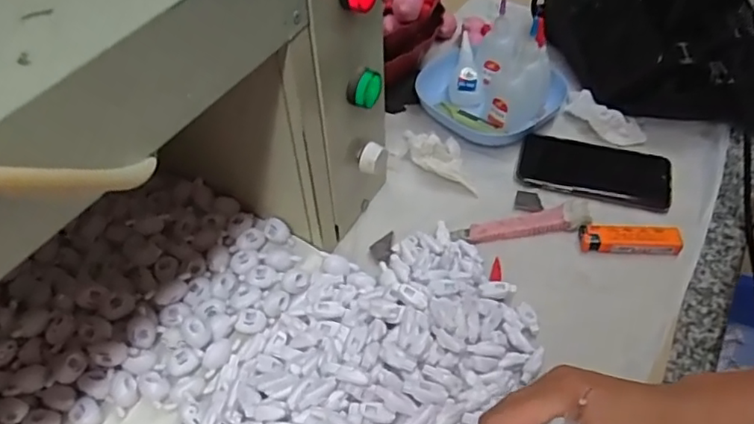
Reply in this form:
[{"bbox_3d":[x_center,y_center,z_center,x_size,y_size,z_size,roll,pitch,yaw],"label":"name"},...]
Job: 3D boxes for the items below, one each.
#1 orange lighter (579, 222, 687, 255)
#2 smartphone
[{"bbox_3d":[0.217,0.022,0.506,0.082,0.015,0.027,3,49,4],"label":"orange lighter"},{"bbox_3d":[0.205,-0.044,0.562,0.136,0.014,0.073,12,51,12],"label":"smartphone"}]

